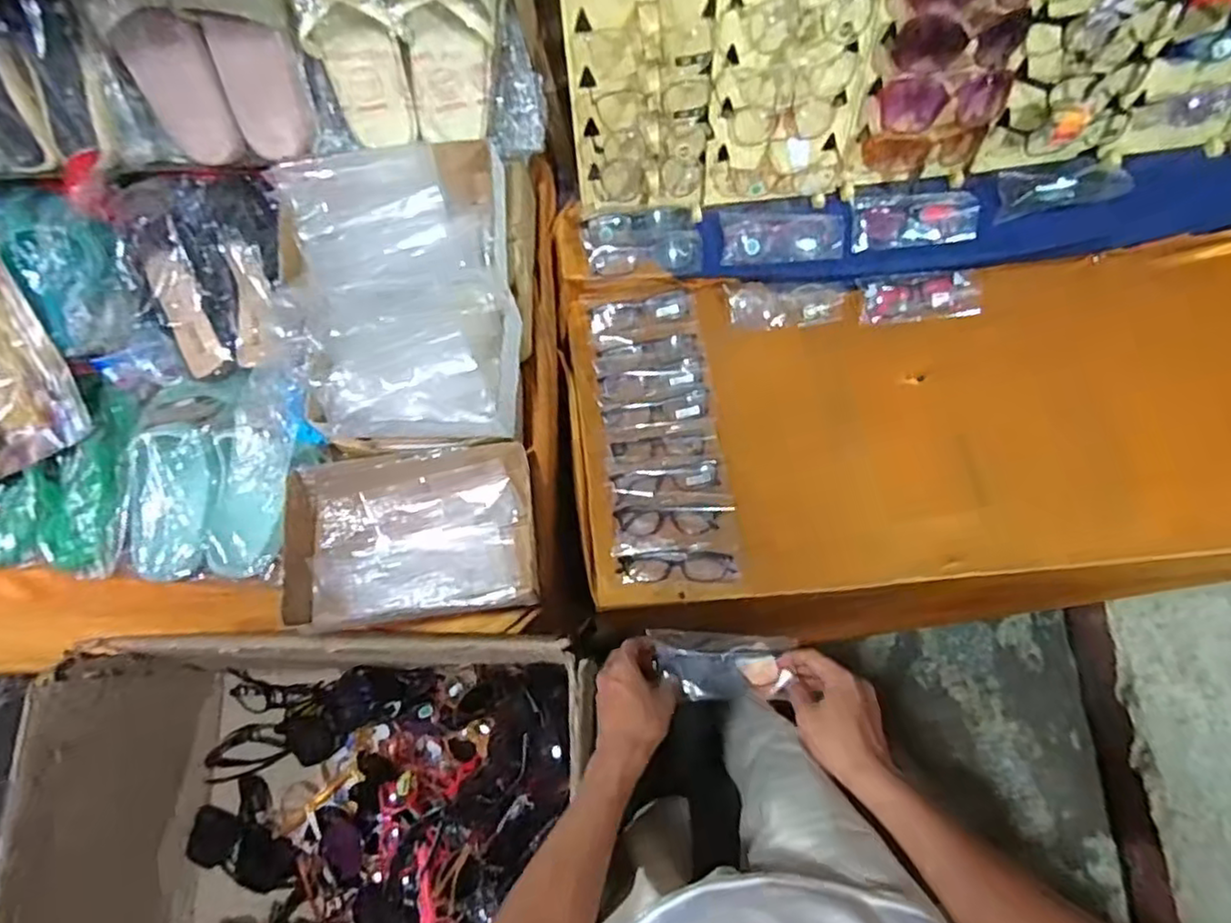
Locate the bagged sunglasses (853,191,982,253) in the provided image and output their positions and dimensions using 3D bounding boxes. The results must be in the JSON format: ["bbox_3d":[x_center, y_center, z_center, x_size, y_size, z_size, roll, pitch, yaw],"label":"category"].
[{"bbox_3d":[0.379,-0.305,0.851,0.155,0.022,0.061,-4,102,3],"label":"bagged sunglasses"}]

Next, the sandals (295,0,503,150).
[{"bbox_3d":[-0.215,-0.421,0.700,0.199,0.200,0.070,0,56,-1],"label":"sandals"}]

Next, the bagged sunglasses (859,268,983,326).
[{"bbox_3d":[0.392,-0.212,0.867,0.150,0.028,0.060,-4,102,2],"label":"bagged sunglasses"}]

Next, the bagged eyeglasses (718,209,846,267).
[{"bbox_3d":[0.212,-0.287,0.855,0.150,0.018,0.065,-1,105,4],"label":"bagged eyeglasses"}]

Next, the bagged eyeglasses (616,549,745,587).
[{"bbox_3d":[0.074,0.124,0.791,0.138,0.025,0.036,-1,72,0],"label":"bagged eyeglasses"}]

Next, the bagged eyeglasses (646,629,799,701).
[{"bbox_3d":[0.104,0.204,0.668,0.133,0.027,0.063,4,72,2],"label":"bagged eyeglasses"}]

